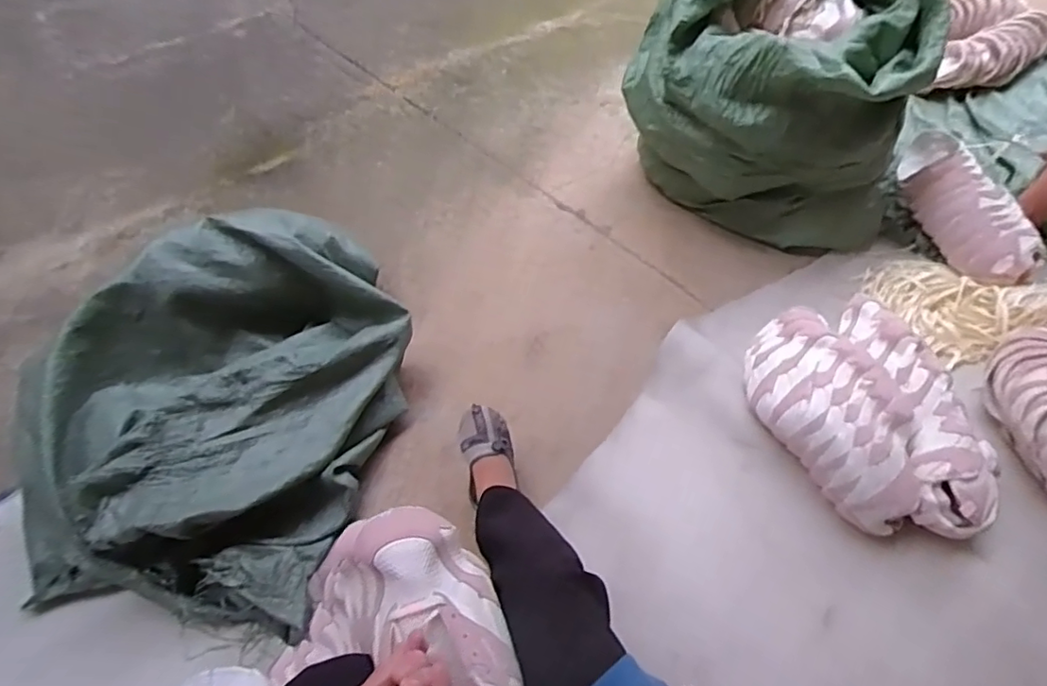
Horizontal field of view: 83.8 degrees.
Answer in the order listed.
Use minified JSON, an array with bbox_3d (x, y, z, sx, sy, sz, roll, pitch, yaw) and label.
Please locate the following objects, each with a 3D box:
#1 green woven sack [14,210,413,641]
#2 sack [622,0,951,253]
[{"bbox_3d":[-0.526,0.073,0.988,0.569,0.264,0.663,7,54,7],"label":"green woven sack"},{"bbox_3d":[0.552,-0.528,1.315,0.623,0.481,0.445,24,58,18],"label":"sack"}]

